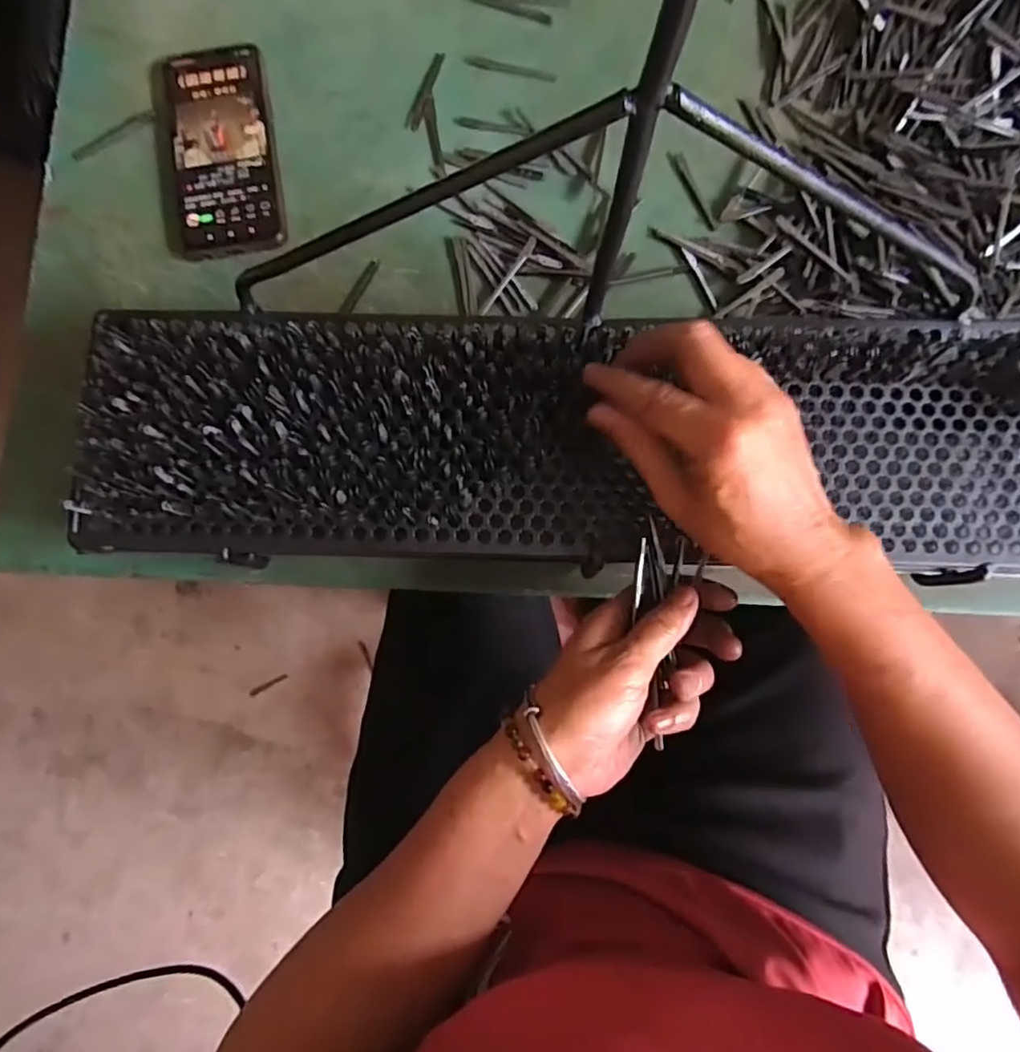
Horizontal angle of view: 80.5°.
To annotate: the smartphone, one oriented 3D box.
[{"bbox_3d":[-0.213,-0.277,0.442,0.081,0.011,0.170,-10,83,0],"label":"smartphone"}]

